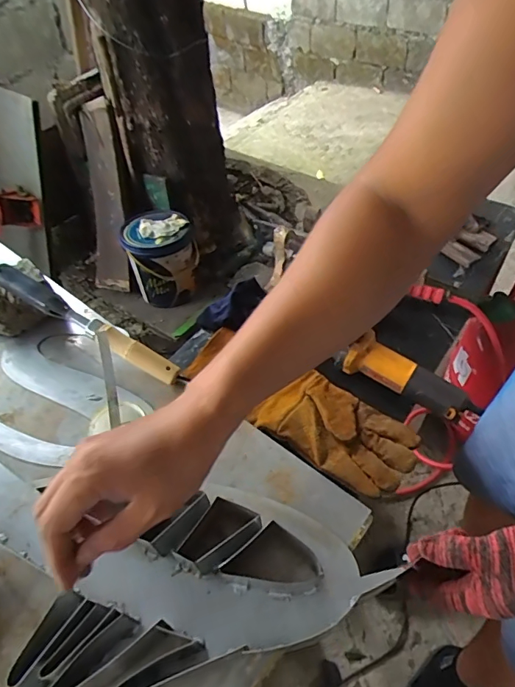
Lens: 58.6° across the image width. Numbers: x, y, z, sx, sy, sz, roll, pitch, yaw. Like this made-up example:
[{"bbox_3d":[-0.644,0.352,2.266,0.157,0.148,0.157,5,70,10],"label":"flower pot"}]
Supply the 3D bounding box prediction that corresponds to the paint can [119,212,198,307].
[{"bbox_3d":[-0.311,-0.291,1.537,0.217,0.261,0.237,-14,52,-6],"label":"paint can"}]

